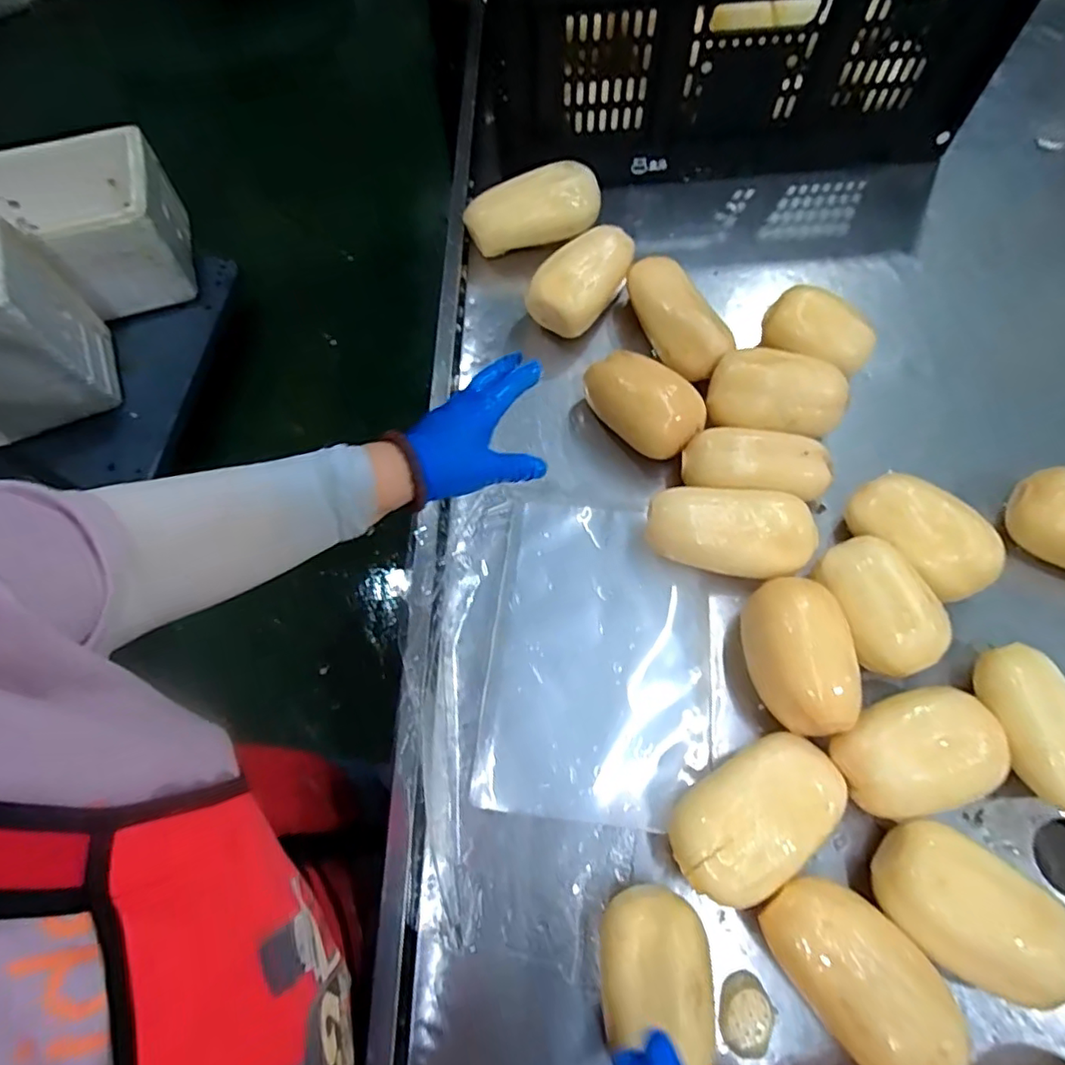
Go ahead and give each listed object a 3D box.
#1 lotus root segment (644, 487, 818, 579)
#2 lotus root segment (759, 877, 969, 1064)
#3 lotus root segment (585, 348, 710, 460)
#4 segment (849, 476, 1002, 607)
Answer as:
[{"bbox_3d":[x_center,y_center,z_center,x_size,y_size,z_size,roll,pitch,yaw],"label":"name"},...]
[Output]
[{"bbox_3d":[0.182,-0.001,0.565,0.147,0.065,0.080,14,68,7],"label":"lotus root segment"},{"bbox_3d":[0.223,0.300,0.415,0.077,0.055,0.119,-37,71,-13],"label":"lotus root segment"},{"bbox_3d":[0.111,-0.130,0.628,0.130,0.066,0.077,39,74,16],"label":"lotus root segment"},{"bbox_3d":[0.359,0.002,0.561,0.076,0.068,0.130,-43,73,-15],"label":"segment"}]

